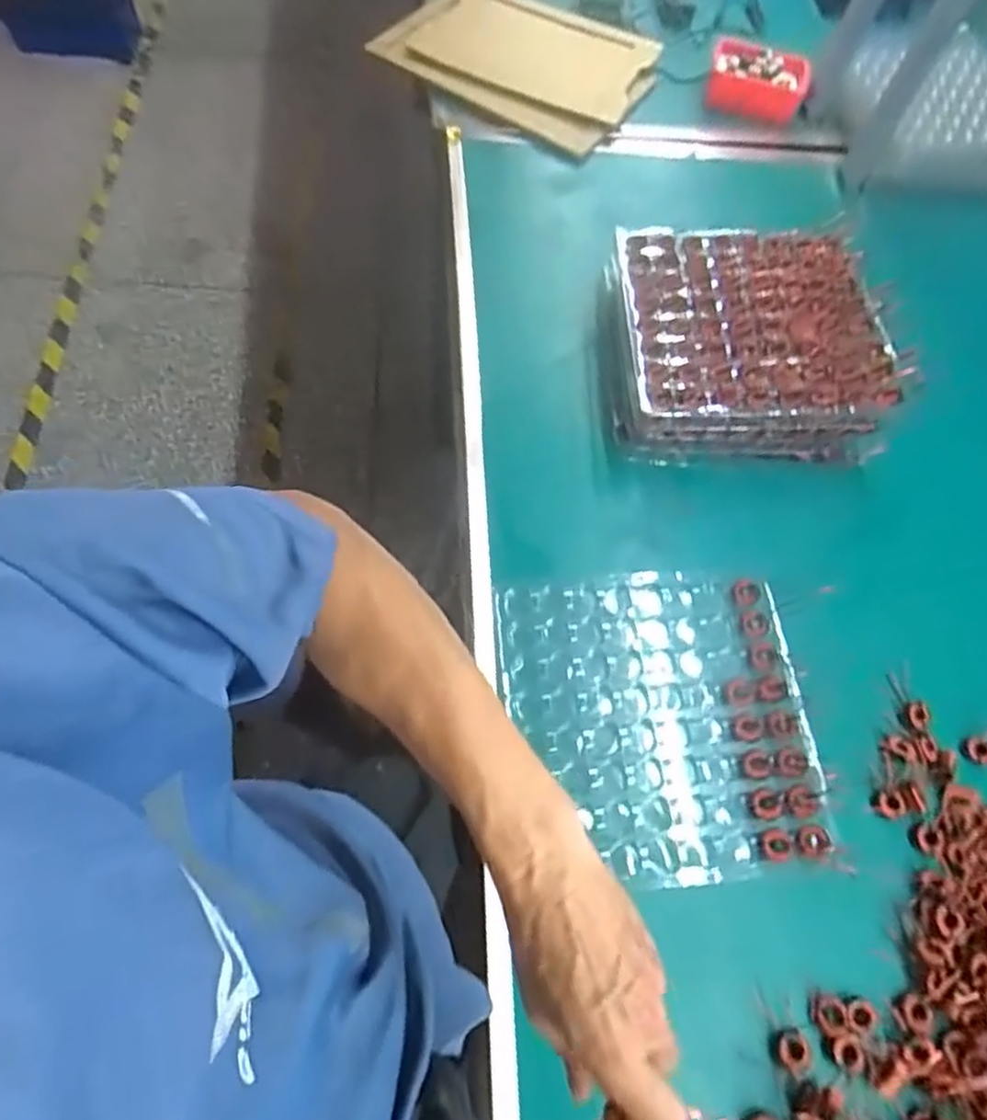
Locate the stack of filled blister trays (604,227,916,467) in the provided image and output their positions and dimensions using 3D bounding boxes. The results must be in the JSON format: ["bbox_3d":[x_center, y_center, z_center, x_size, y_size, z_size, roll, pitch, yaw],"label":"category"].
[{"bbox_3d":[0.286,-0.257,0.801,0.287,0.116,0.286,0,65,-5],"label":"stack of filled blister trays"}]

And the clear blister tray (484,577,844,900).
[{"bbox_3d":[0.155,0.146,0.633,0.274,0.015,0.281,-3,65,-7],"label":"clear blister tray"}]

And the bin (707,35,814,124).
[{"bbox_3d":[0.418,-0.758,1.070,0.155,0.062,0.080,12,62,0],"label":"bin"}]

